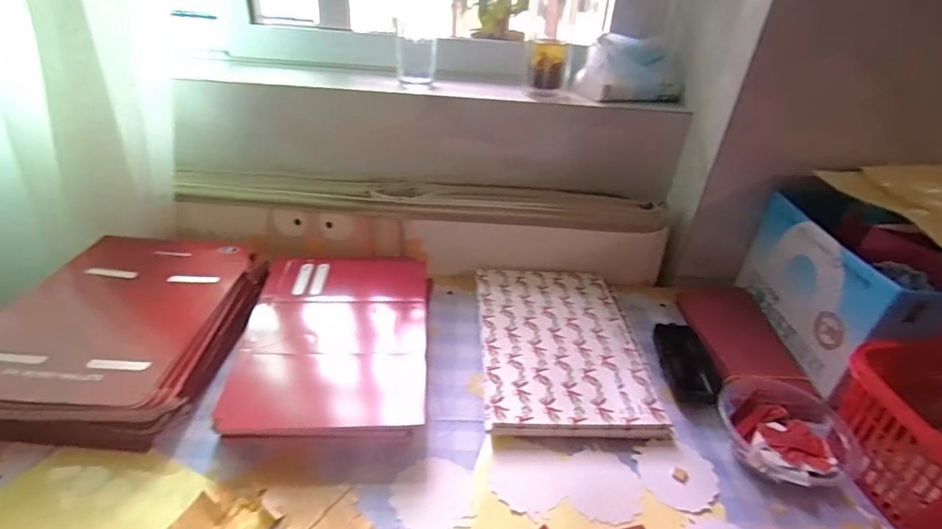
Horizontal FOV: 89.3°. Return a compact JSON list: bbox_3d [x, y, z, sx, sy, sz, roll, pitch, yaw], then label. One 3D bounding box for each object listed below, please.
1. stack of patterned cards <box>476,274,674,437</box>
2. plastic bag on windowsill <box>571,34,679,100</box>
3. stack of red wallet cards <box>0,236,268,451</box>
[{"bbox_3d":[0.107,0.093,0.566,0.190,0.025,0.257,2,34,-3],"label":"stack of patterned cards"},{"bbox_3d":[0.230,-0.286,0.691,0.140,0.074,0.075,-5,35,-13],"label":"plastic bag on windowsill"},{"bbox_3d":[-0.372,0.059,0.524,0.228,0.060,0.293,1,34,-4],"label":"stack of red wallet cards"}]

